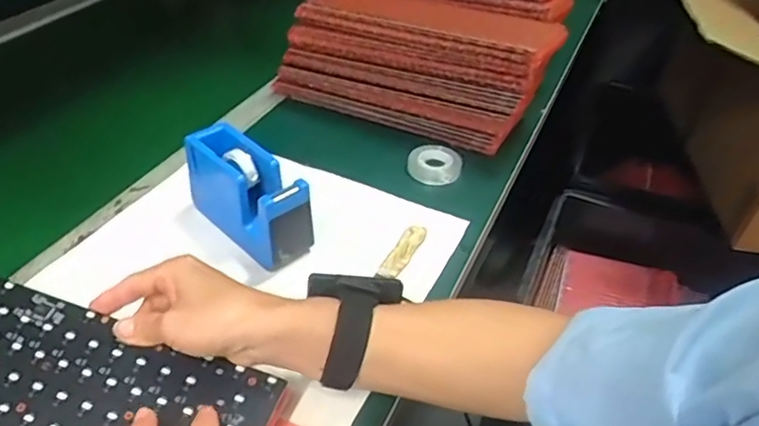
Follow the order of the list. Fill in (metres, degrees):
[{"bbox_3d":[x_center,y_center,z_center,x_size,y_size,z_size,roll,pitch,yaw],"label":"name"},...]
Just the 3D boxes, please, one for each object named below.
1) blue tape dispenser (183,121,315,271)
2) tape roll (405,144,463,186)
[{"bbox_3d":[-0.117,-0.011,0.527,0.048,0.085,0.132,-30,50,-34],"label":"blue tape dispenser"},{"bbox_3d":[0.059,-0.054,0.634,0.056,0.018,0.059,2,39,-1],"label":"tape roll"}]

